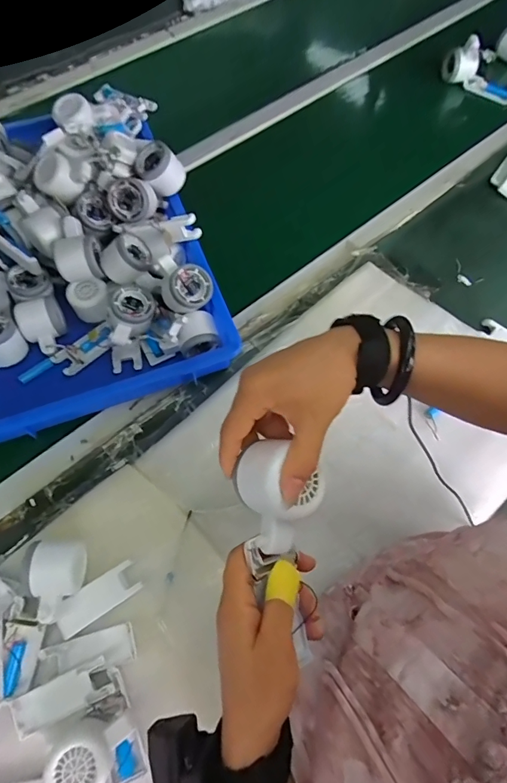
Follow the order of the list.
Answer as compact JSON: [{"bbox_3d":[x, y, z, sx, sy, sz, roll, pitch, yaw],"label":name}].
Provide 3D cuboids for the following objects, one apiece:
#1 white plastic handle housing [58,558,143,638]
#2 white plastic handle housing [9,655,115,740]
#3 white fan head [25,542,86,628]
[{"bbox_3d":[-0.178,0.236,0.478,0.094,0.016,0.036,-32,71,-15],"label":"white plastic handle housing"},{"bbox_3d":[-0.201,0.321,0.443,0.101,0.017,0.038,-22,69,-12],"label":"white plastic handle housing"},{"bbox_3d":[-0.221,0.207,0.463,0.057,0.046,0.084,-2,66,-3],"label":"white fan head"}]

